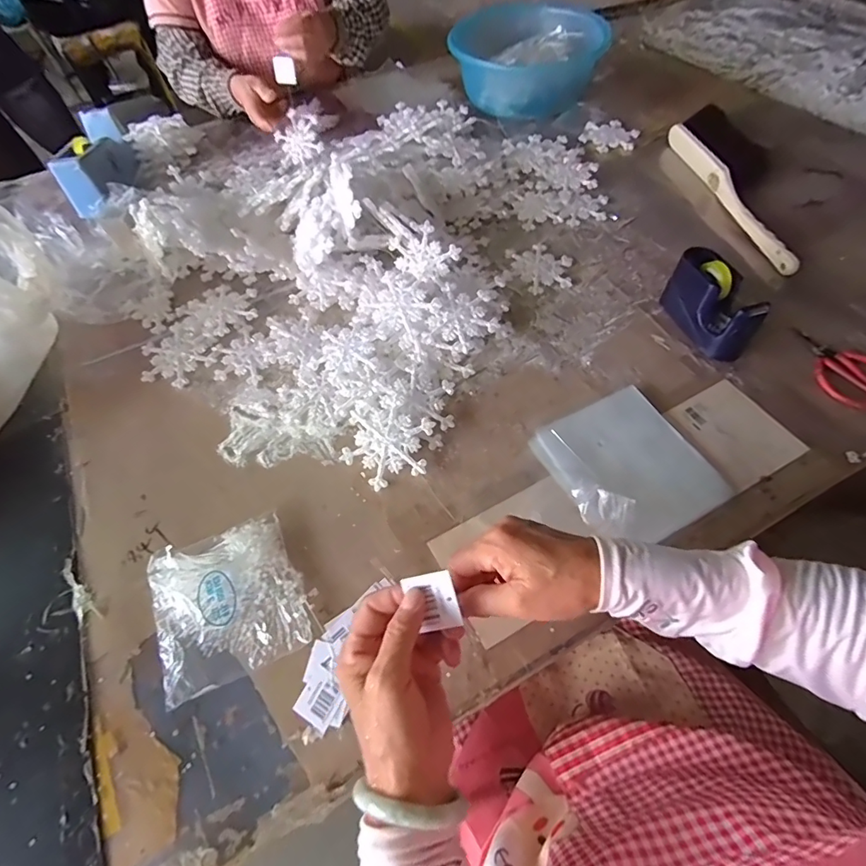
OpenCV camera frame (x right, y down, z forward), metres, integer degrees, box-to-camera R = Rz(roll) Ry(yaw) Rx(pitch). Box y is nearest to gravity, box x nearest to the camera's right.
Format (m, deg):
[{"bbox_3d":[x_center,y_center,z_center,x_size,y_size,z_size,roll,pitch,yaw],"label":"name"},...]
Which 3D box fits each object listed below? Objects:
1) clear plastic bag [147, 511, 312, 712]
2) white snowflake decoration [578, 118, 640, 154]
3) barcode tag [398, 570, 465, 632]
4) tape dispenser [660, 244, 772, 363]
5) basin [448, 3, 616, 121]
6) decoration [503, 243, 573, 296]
[{"bbox_3d":[-0.197,0.157,0.444,0.134,0.021,0.138,-22,57,-10],"label":"clear plastic bag"},{"bbox_3d":[0.331,-0.557,0.873,0.102,0.006,0.108,-4,59,7],"label":"white snowflake decoration"},{"bbox_3d":[0.000,0.119,0.327,0.033,0.004,0.039,-16,90,7],"label":"barcode tag"},{"bbox_3d":[0.339,-0.156,0.568,0.055,0.075,0.128,-19,56,-8],"label":"tape dispenser"},{"bbox_3d":[0.182,-0.769,0.959,0.270,0.102,0.271,-2,56,3],"label":"basin"},{"bbox_3d":[0.160,-0.243,0.681,0.081,0.015,0.098,-17,56,-7],"label":"decoration"}]

